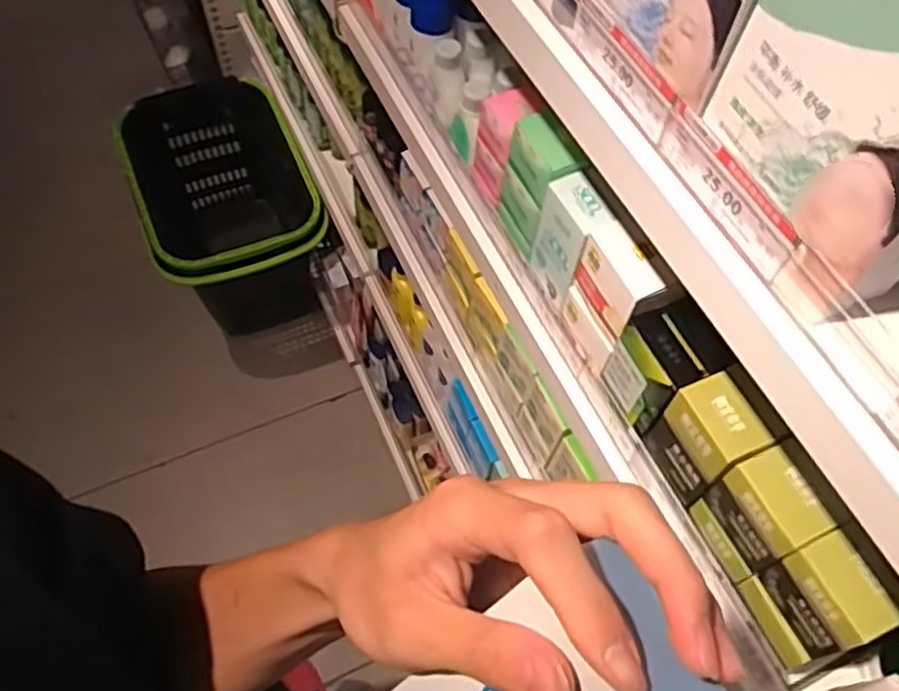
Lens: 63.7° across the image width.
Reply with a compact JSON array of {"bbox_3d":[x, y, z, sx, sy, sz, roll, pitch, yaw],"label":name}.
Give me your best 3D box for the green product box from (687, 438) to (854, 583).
[{"bbox_3d":[0.226,0.121,0.520,0.052,0.093,0.063,-20,63,-14],"label":"green product box"}]

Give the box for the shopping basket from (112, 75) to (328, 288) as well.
[{"bbox_3d":[-0.533,-0.288,1.821,0.390,0.486,0.567,-18,62,-13],"label":"shopping basket"}]

